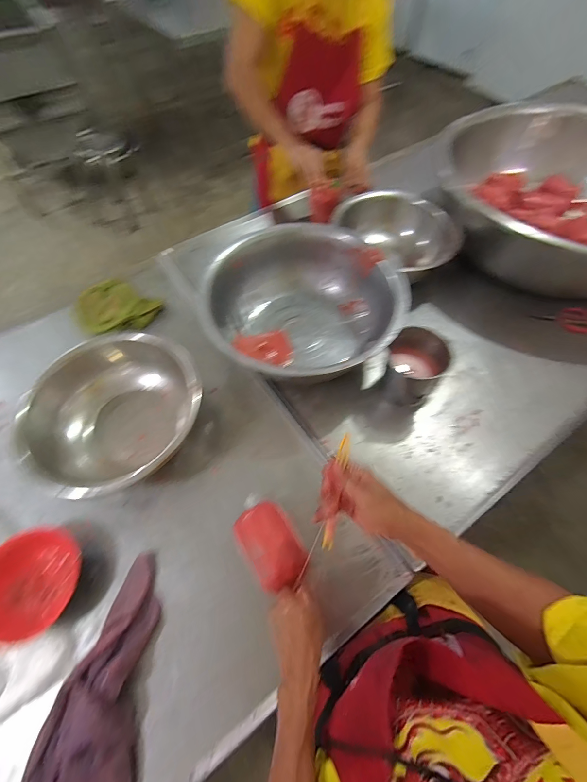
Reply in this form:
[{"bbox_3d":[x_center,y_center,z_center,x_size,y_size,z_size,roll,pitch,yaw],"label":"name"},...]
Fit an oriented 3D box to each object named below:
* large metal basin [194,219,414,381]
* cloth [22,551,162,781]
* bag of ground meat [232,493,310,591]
[{"bbox_3d":[0.024,-0.159,0.776,0.426,0.216,0.403,0,62,0],"label":"large metal basin"},{"bbox_3d":[-0.301,0.470,0.484,0.153,0.046,0.389,2,62,1],"label":"cloth"},{"bbox_3d":[-0.044,0.253,0.551,0.088,0.061,0.156,-30,66,-15],"label":"bag of ground meat"}]

